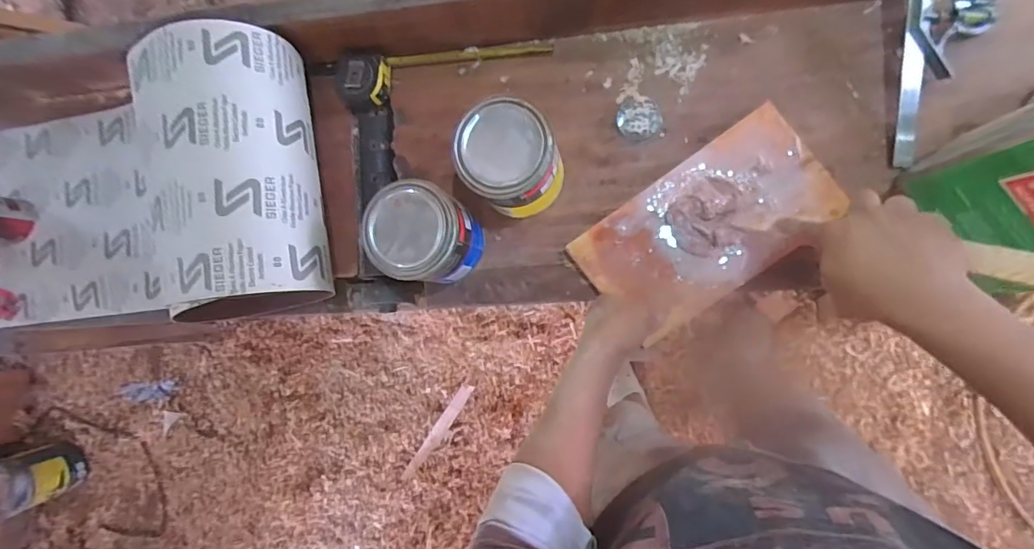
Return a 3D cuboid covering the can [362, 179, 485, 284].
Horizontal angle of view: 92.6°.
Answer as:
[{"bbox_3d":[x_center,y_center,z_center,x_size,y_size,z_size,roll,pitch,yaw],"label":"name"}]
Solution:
[{"bbox_3d":[-0.105,-0.046,0.566,0.107,0.120,0.100,0,89,9],"label":"can"}]

